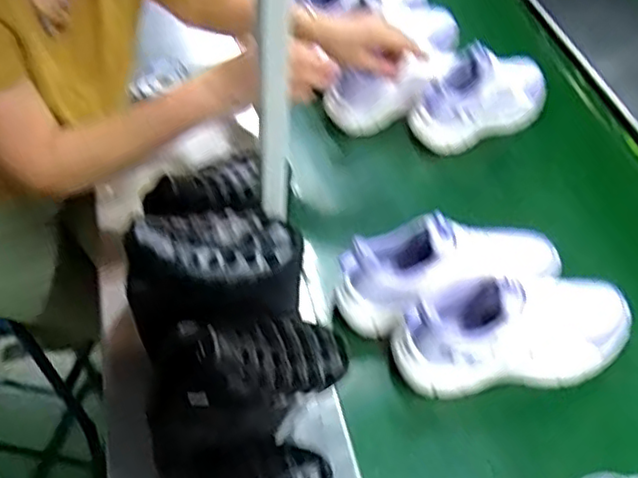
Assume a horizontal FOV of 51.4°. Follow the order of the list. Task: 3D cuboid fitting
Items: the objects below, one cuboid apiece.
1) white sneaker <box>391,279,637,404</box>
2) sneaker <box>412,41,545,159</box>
[{"bbox_3d":[0.225,0.093,0.735,0.274,0.119,0.104,-8,53,-10],"label":"white sneaker"},{"bbox_3d":[0.258,-0.225,0.982,0.228,0.101,0.084,-23,57,-21],"label":"sneaker"}]

